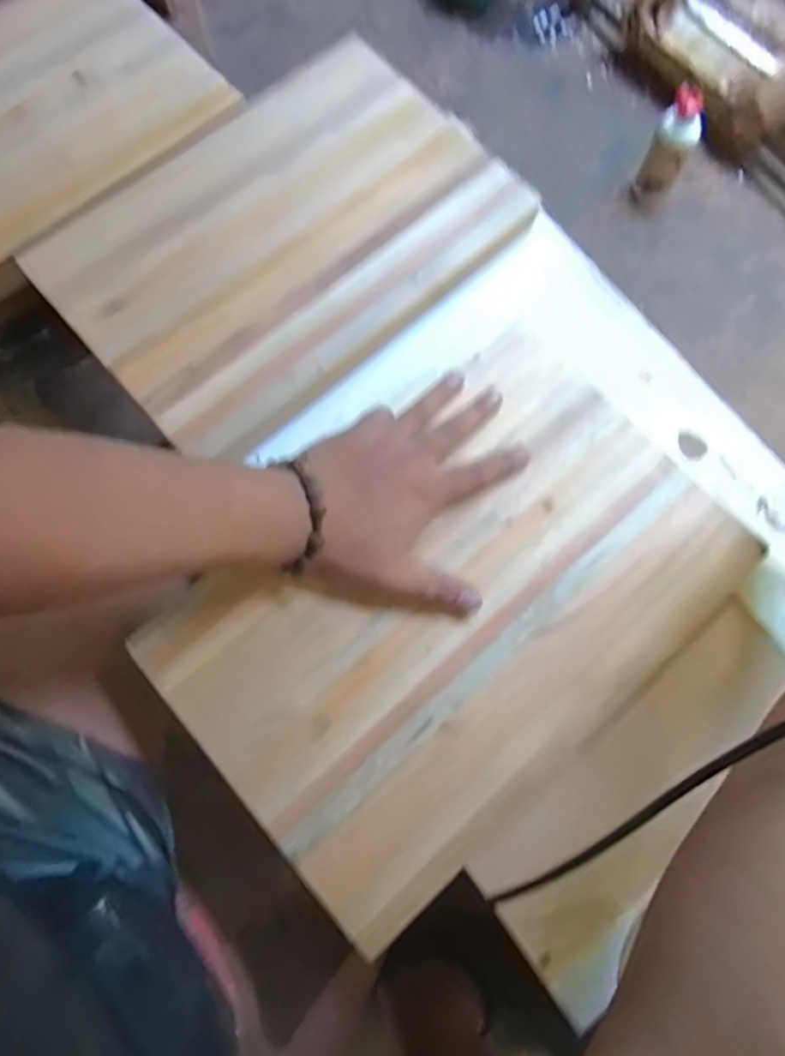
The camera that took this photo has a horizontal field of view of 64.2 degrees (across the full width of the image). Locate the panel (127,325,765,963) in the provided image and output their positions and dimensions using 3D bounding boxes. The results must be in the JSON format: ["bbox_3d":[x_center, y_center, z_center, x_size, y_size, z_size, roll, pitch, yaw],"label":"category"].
[{"bbox_3d":[0.046,0.050,0.433,0.372,0.020,0.244,-41,75,-12],"label":"panel"}]

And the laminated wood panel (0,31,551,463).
[{"bbox_3d":[-0.094,-0.252,0.546,0.383,0.041,0.263,-40,75,-12],"label":"laminated wood panel"}]

